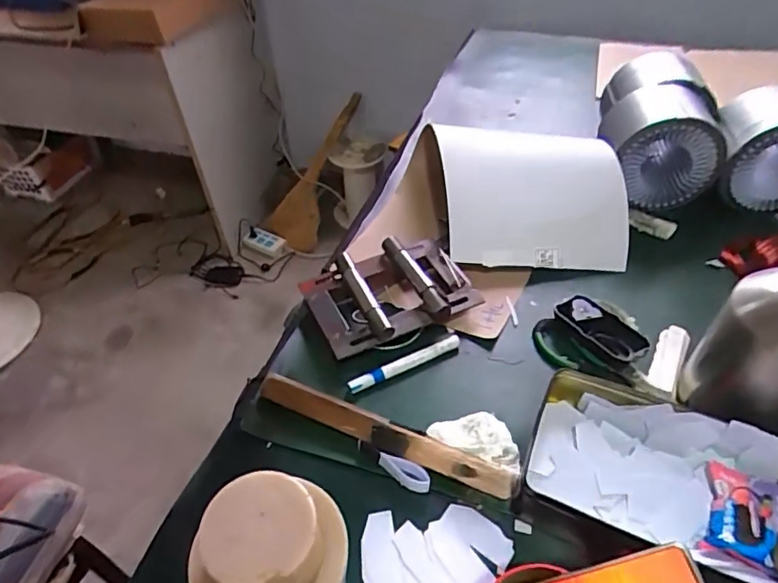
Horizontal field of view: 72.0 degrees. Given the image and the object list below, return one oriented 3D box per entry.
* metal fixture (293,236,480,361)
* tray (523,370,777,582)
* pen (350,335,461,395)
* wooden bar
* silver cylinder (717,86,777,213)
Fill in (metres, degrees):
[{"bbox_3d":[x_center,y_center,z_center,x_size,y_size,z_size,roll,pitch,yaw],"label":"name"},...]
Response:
[{"bbox_3d":[0.001,0.003,0.679,0.201,0.049,0.144,-17,47,-14],"label":"metal fixture"},{"bbox_3d":[0.245,0.169,0.490,0.225,0.049,0.139,19,49,21],"label":"tray"},{"bbox_3d":[0.019,0.082,0.622,0.142,0.020,0.015,-21,48,-17],"label":"pen"},{"bbox_3d":[-0.009,0.146,0.548,0.273,0.028,0.033,15,48,17],"label":"wooden bar"},{"bbox_3d":[0.558,-0.201,0.779,0.153,0.141,0.090,2,45,5],"label":"silver cylinder"}]

